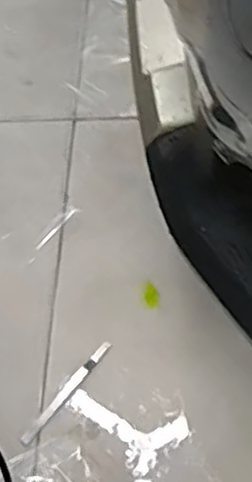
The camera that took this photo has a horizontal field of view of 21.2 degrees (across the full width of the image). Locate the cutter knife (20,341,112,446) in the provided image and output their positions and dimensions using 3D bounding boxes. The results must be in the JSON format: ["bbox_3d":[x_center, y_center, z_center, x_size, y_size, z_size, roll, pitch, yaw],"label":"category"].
[{"bbox_3d":[-0.070,0.179,0.801,0.015,0.006,0.151,34,70,23],"label":"cutter knife"}]

